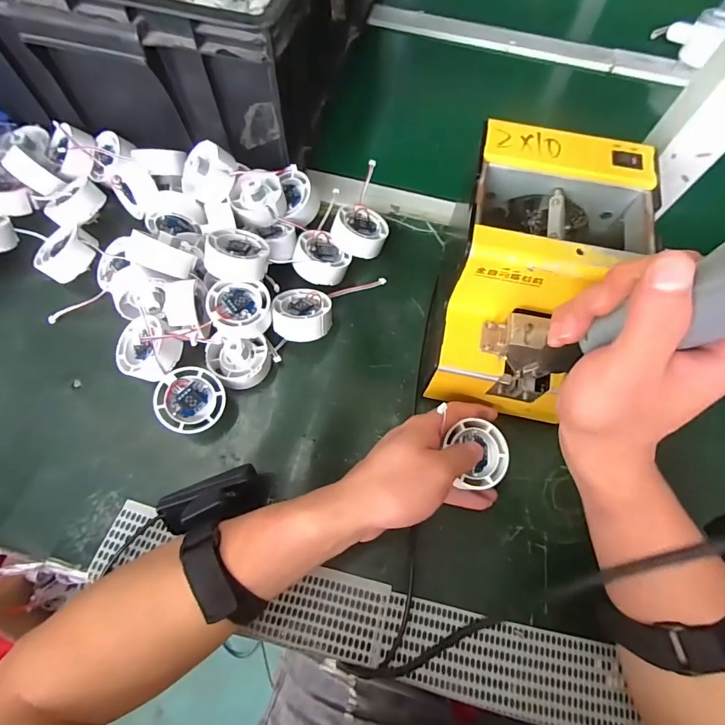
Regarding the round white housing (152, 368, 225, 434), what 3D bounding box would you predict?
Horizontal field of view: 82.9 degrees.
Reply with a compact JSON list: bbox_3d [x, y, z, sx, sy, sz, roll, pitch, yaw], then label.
[{"bbox_3d":[-0.145,0.032,0.346,0.053,0.022,0.052,-37,102,-22],"label":"round white housing"}]

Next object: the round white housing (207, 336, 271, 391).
[{"bbox_3d":[-0.110,0.000,0.365,0.052,0.034,0.044,-10,69,-6],"label":"round white housing"}]

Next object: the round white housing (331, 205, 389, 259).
[{"bbox_3d":[0.002,-0.133,0.420,0.050,0.024,0.050,12,53,-16],"label":"round white housing"}]

